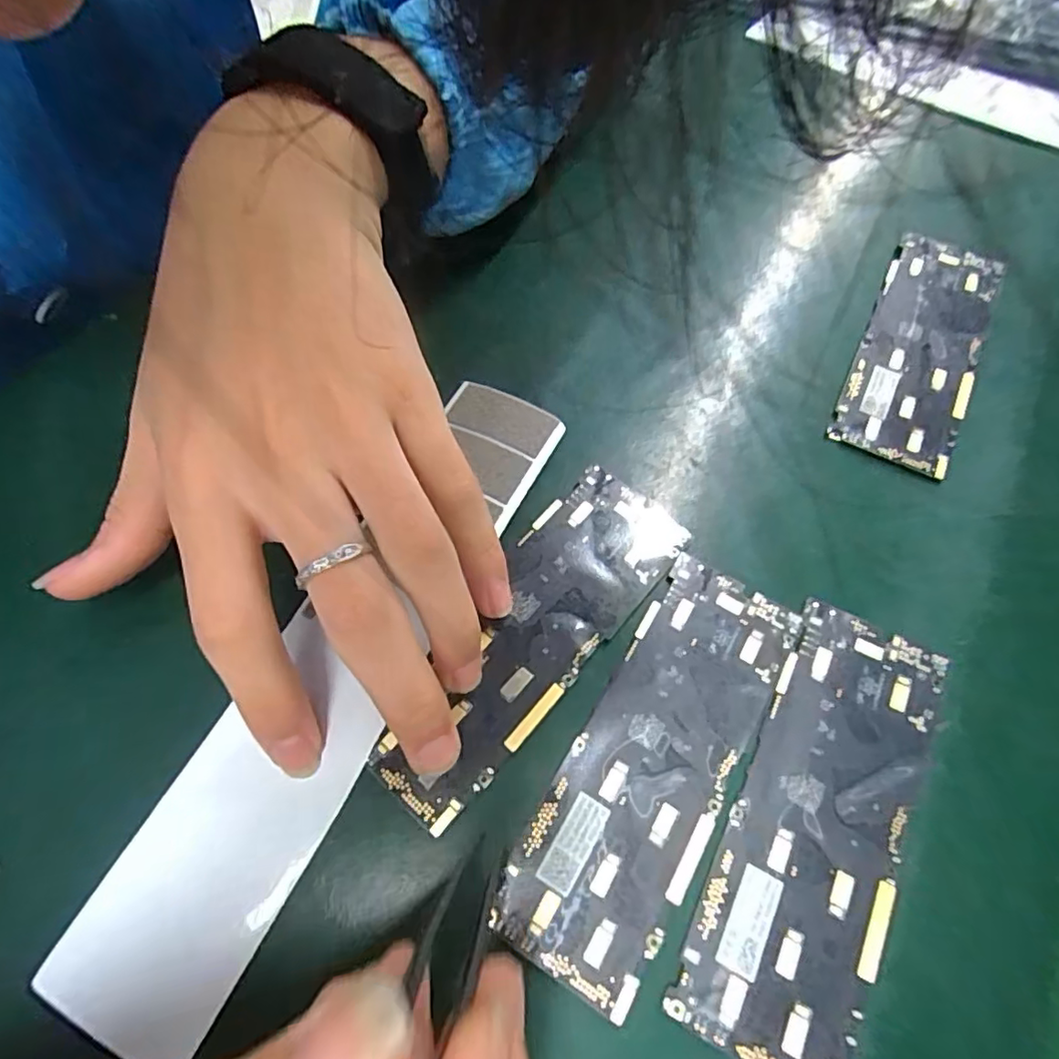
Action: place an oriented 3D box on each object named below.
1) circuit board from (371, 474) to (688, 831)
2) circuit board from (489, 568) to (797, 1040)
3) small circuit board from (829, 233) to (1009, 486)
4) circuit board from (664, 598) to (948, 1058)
[{"bbox_3d":[0.002,0.034,0.191,0.045,0.004,0.123,32,69,14],"label":"circuit board"},{"bbox_3d":[0.038,0.067,0.175,0.045,0.004,0.124,29,68,14],"label":"circuit board"},{"bbox_3d":[0.162,-0.077,0.243,0.043,0.005,0.122,26,67,12],"label":"small circuit board"},{"bbox_3d":[0.083,0.083,0.168,0.045,0.005,0.124,26,68,12],"label":"circuit board"}]

